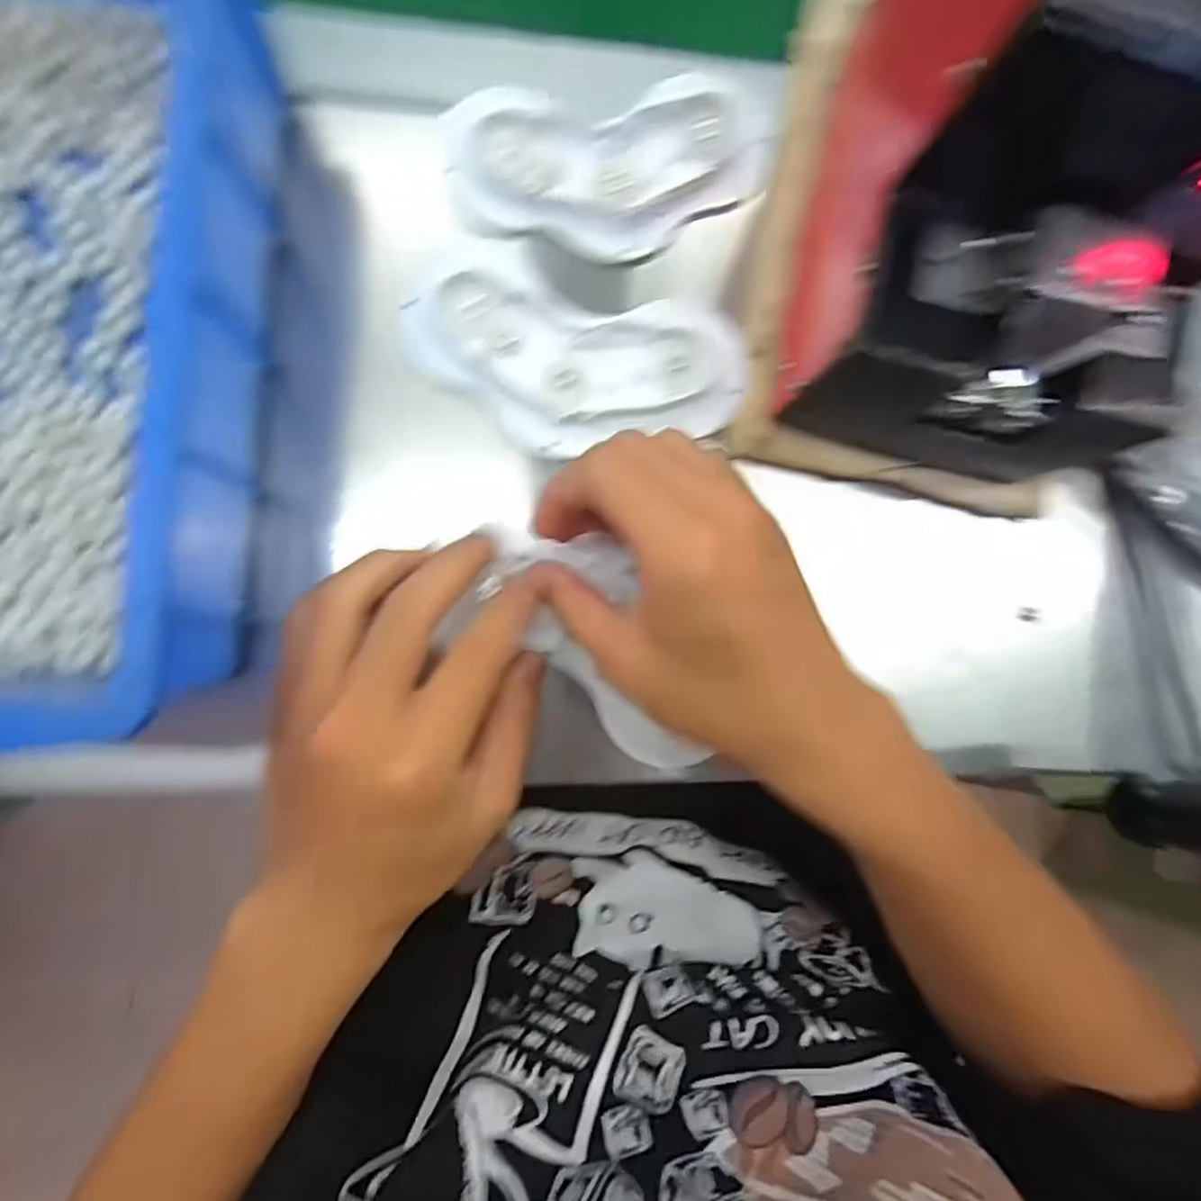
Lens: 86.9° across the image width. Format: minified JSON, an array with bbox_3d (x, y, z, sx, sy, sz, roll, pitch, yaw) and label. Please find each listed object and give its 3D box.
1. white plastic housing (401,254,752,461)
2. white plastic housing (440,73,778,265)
[{"bbox_3d":[-0.010,-0.102,0.276,0.144,0.015,0.075,13,86,-6],"label":"white plastic housing"},{"bbox_3d":[0.007,-0.197,0.287,0.146,0.017,0.077,-7,88,-7],"label":"white plastic housing"}]

